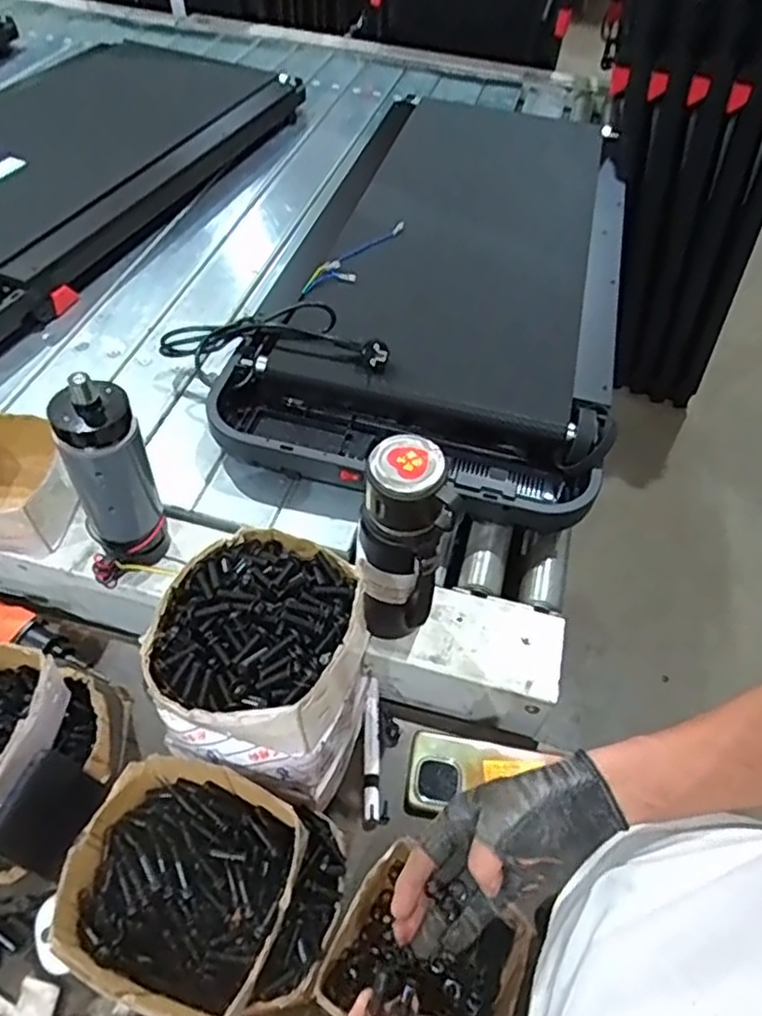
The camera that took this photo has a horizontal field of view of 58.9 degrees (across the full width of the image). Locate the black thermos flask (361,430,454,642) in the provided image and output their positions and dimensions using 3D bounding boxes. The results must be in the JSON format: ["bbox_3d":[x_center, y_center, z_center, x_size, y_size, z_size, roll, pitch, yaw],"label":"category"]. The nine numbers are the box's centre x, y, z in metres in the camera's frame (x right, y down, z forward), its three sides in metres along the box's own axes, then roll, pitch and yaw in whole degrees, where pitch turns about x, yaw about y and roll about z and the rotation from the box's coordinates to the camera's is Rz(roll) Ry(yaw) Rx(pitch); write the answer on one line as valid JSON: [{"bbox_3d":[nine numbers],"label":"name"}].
[{"bbox_3d":[0.015,0.047,0.626,0.066,0.247,0.071,0,52,-5],"label":"black thermos flask"}]

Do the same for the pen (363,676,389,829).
[{"bbox_3d":[-0.007,0.245,0.686,0.023,0.017,0.143,0,52,-5],"label":"pen"}]

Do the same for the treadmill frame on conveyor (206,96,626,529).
[{"bbox_3d":[0.137,-0.406,1.086,0.488,0.117,1.007,14,52,6],"label":"treadmill frame on conveyor"}]

